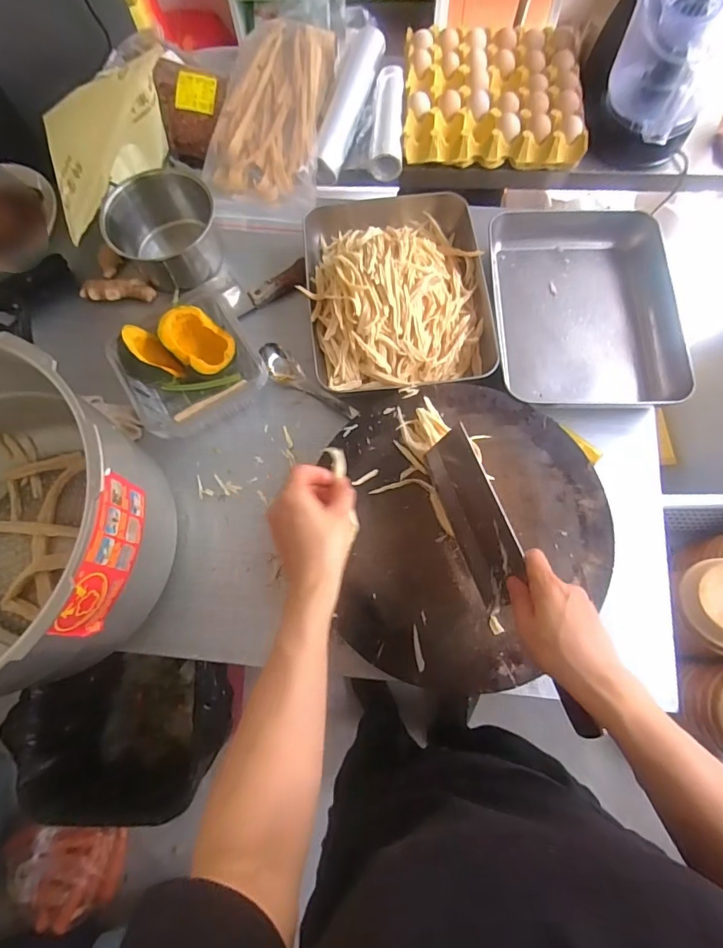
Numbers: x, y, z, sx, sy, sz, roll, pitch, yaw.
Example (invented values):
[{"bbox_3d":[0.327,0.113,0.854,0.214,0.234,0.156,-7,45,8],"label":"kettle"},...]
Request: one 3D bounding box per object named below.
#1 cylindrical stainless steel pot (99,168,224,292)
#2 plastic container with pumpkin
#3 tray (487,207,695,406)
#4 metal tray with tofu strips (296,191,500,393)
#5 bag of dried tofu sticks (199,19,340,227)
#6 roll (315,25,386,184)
[{"bbox_3d":[-0.277,-0.347,0.673,0.124,0.111,0.132,-1,74,2],"label":"cylindrical stainless steel pot"},{"bbox_3d":[-0.229,-0.153,0.610,0.165,0.078,0.176,-29,75,-6],"label":"plastic container with pumpkin"},{"bbox_3d":[0.298,-0.235,0.646,0.234,0.048,0.302,0,74,2],"label":"tray"},{"bbox_3d":[0.045,-0.264,0.638,0.235,0.081,0.311,-6,74,0],"label":"metal tray with tofu strips"},{"bbox_3d":[-0.146,-0.593,0.762,0.168,0.040,0.456,3,74,3],"label":"bag of dried tofu sticks"},{"bbox_3d":[-0.018,-0.623,0.794,0.045,0.038,0.317,13,75,6],"label":"roll"}]

